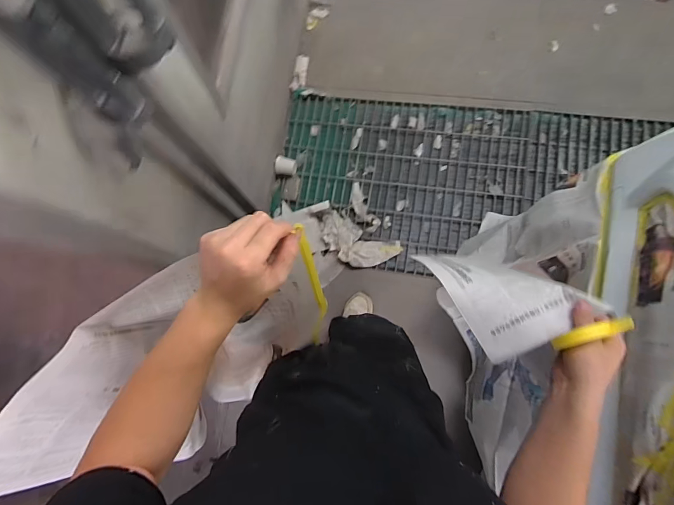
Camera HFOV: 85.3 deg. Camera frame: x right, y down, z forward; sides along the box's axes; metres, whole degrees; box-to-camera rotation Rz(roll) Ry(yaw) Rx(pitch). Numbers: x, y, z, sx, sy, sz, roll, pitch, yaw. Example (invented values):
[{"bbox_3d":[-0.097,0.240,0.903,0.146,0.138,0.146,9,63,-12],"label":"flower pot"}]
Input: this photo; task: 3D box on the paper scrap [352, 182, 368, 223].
[{"bbox_3d":[0.096,-0.218,1.576,0.057,0.023,0.175,-11,82,-1],"label":"paper scrap"}]

